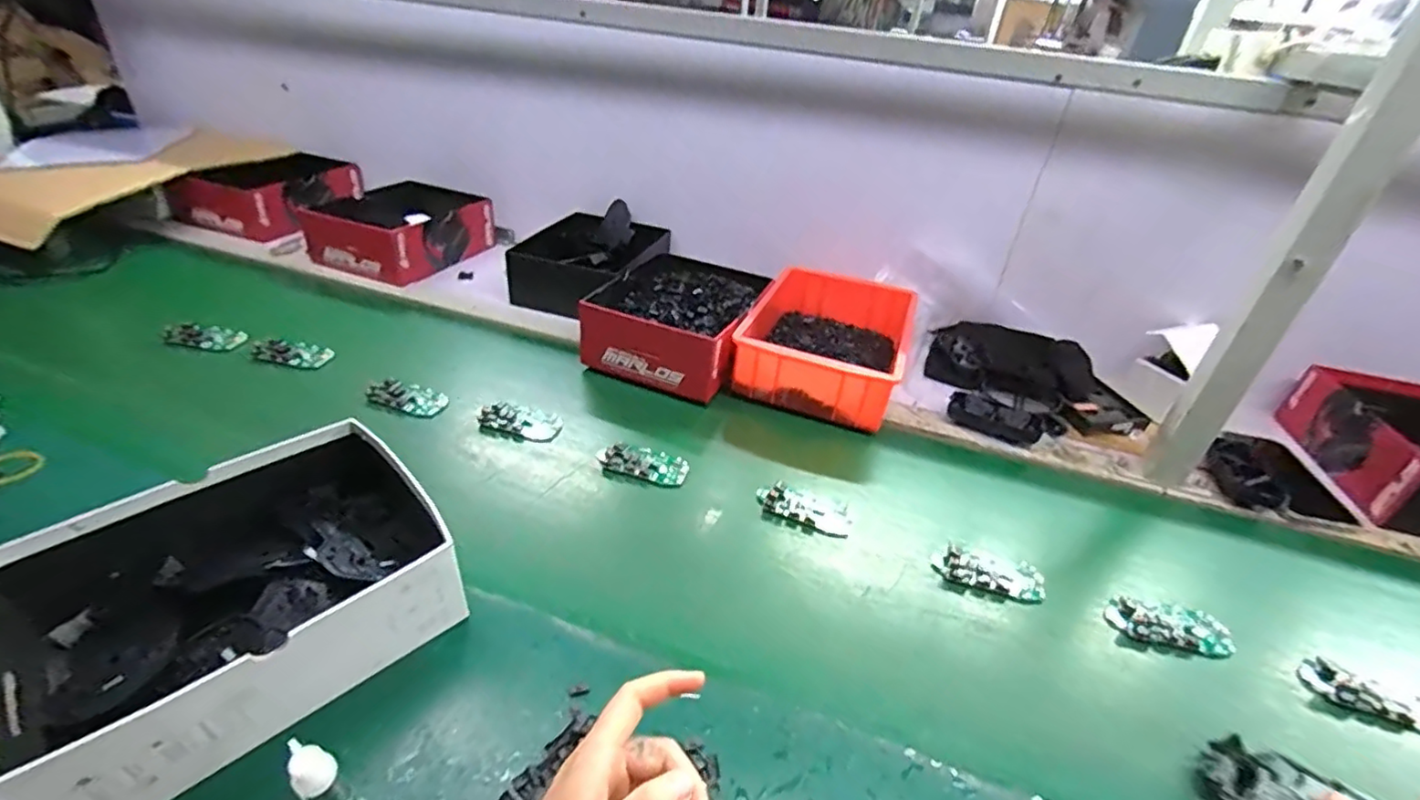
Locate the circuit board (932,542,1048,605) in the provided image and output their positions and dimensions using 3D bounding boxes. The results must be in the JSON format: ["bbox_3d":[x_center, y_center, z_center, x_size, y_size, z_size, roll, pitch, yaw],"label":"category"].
[{"bbox_3d":[0.265,0.163,0.580,0.099,0.010,0.046,14,35,11],"label":"circuit board"}]

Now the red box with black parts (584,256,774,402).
[{"bbox_3d":[-0.040,-0.107,0.844,0.200,0.094,0.235,19,36,19],"label":"red box with black parts"}]

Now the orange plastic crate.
[{"bbox_3d":[0.162,-0.087,0.852,0.206,0.090,0.291,14,35,12],"label":"orange plastic crate"}]

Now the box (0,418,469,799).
[{"bbox_3d":[-0.338,0.141,0.442,0.248,0.094,0.195,-26,46,-37],"label":"box"}]

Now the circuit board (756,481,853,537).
[{"bbox_3d":[0.097,0.110,0.626,0.095,0.013,0.054,9,35,5],"label":"circuit board"}]

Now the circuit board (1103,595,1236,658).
[{"bbox_3d":[0.413,0.202,0.545,0.101,0.015,0.048,8,35,3],"label":"circuit board"}]

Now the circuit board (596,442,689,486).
[{"bbox_3d":[-0.073,0.068,0.661,0.097,0.011,0.040,13,35,10],"label":"circuit board"}]

